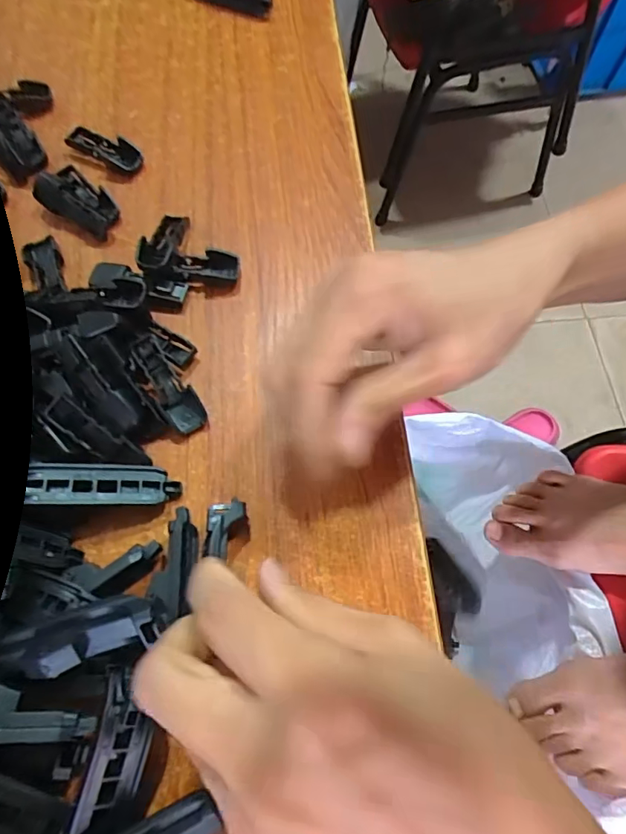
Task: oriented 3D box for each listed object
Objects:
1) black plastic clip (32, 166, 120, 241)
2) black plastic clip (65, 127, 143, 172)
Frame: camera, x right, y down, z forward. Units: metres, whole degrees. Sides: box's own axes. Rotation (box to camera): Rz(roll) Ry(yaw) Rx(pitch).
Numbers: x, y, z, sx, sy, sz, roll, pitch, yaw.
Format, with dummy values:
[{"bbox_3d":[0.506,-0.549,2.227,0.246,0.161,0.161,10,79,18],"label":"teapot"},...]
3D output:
[{"bbox_3d":[-0.136,-0.125,0.289,0.054,0.018,0.029,37,73,15],"label":"black plastic clip"},{"bbox_3d":[-0.128,-0.165,0.309,0.050,0.011,0.017,30,71,13],"label":"black plastic clip"}]

